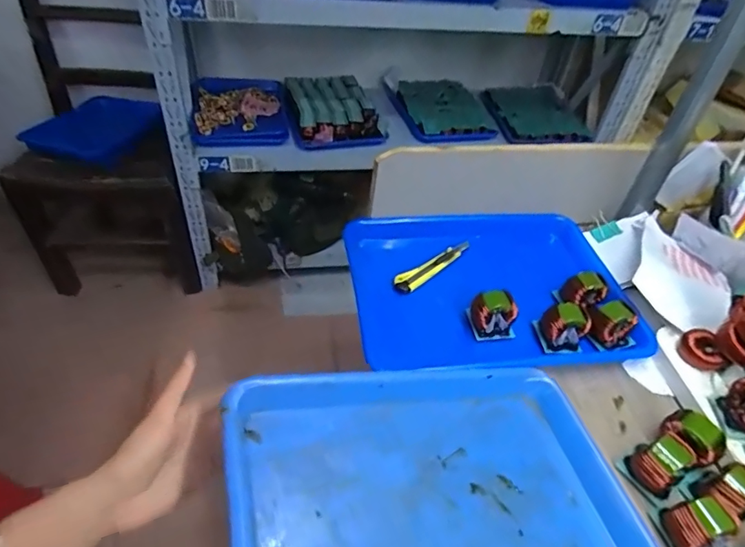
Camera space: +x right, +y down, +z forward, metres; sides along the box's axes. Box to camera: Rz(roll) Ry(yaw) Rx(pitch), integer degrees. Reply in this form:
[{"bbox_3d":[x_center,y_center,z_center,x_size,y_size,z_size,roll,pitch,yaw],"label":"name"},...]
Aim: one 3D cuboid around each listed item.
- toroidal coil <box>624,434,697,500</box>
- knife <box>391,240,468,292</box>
[{"bbox_3d":[0.260,0.167,0.426,0.049,0.034,0.040,-20,50,-26],"label":"toroidal coil"},{"bbox_3d":[0.084,-0.013,0.614,0.138,0.012,0.024,-29,54,-32],"label":"knife"}]

